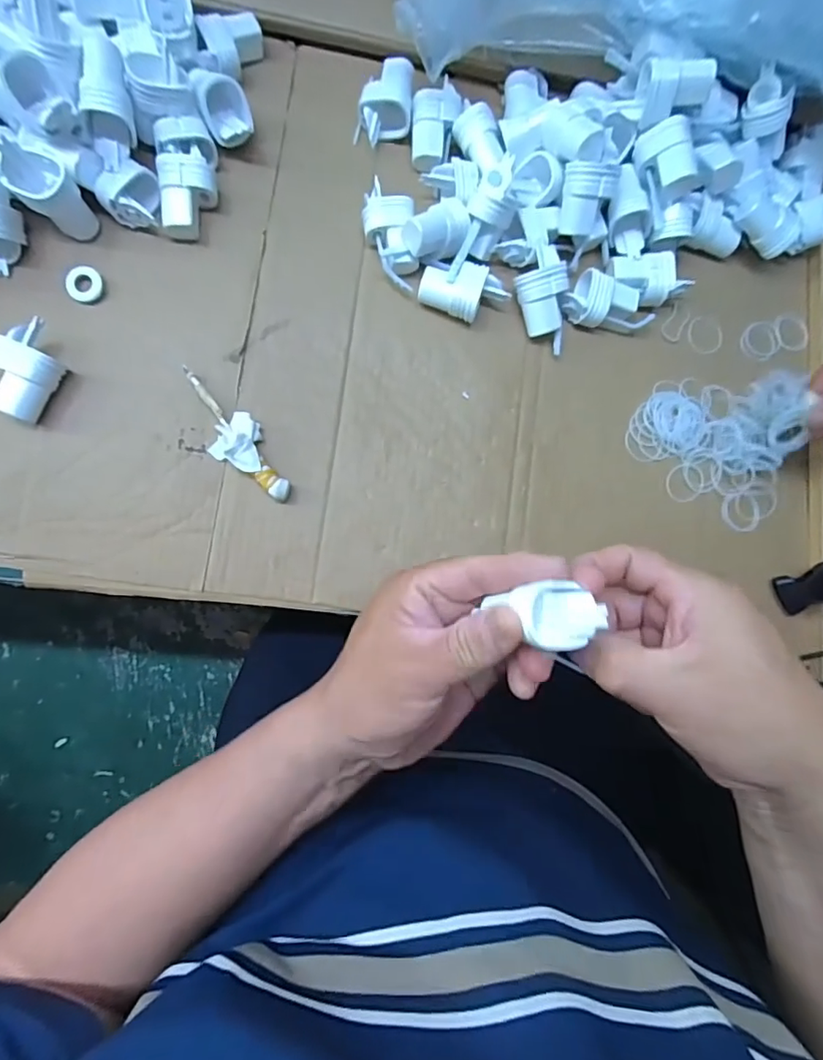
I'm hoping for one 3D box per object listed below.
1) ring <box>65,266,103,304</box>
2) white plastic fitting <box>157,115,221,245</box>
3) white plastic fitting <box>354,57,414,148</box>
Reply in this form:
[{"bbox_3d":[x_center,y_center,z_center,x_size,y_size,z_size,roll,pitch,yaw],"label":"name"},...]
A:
[{"bbox_3d":[-0.217,-0.163,0.344,0.023,0.008,0.021,1,85,-8],"label":"ring"},{"bbox_3d":[-0.149,-0.235,0.349,0.035,0.028,0.068,-1,86,-8],"label":"white plastic fitting"},{"bbox_3d":[-0.018,-0.307,0.375,0.036,0.025,0.054,12,84,-7],"label":"white plastic fitting"}]

